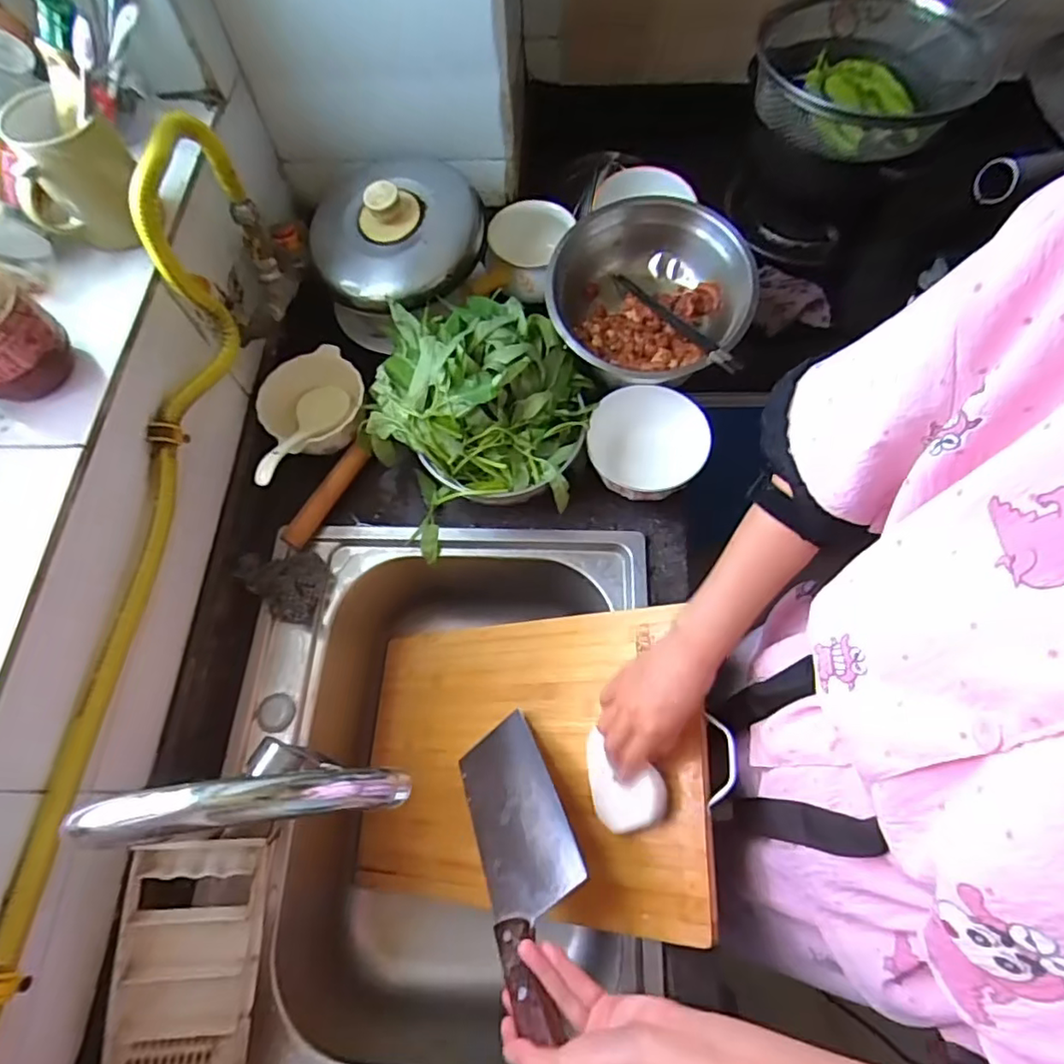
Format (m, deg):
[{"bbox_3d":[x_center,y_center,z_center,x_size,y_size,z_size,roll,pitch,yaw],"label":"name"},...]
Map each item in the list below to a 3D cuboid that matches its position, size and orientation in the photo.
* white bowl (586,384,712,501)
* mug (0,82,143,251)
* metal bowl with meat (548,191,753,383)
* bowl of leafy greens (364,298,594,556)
[{"bbox_3d":[0.140,-0.094,0.711,0.141,0.063,0.137,-1,66,2],"label":"white bowl"},{"bbox_3d":[-0.411,-0.316,0.534,0.080,0.104,0.094,41,74,18],"label":"mug"},{"bbox_3d":[0.132,-0.272,0.711,0.218,0.103,0.218,-1,66,2],"label":"metal bowl with meat"},{"bbox_3d":[-0.060,-0.133,0.671,0.239,0.164,0.216,-12,67,-3],"label":"bowl of leafy greens"}]

